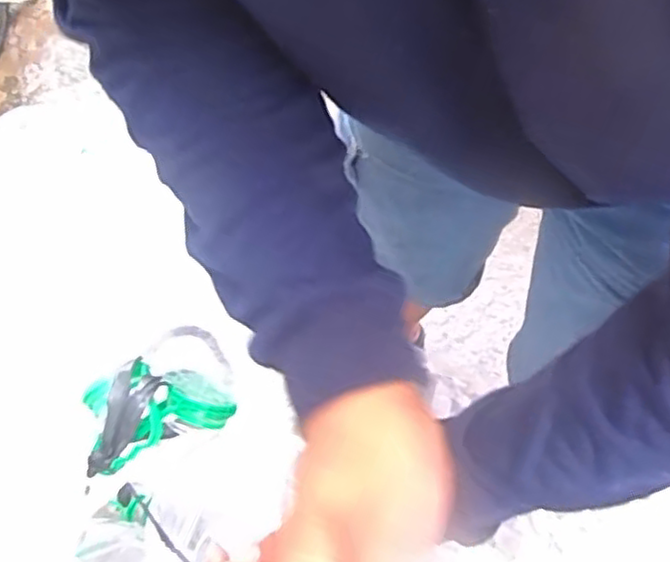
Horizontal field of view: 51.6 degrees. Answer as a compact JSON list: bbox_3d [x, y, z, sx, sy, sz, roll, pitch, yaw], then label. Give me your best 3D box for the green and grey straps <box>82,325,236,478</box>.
[{"bbox_3d":[-0.139,0.092,0.533,0.120,0.058,0.066,-24,61,-11],"label":"green and grey straps"}]

